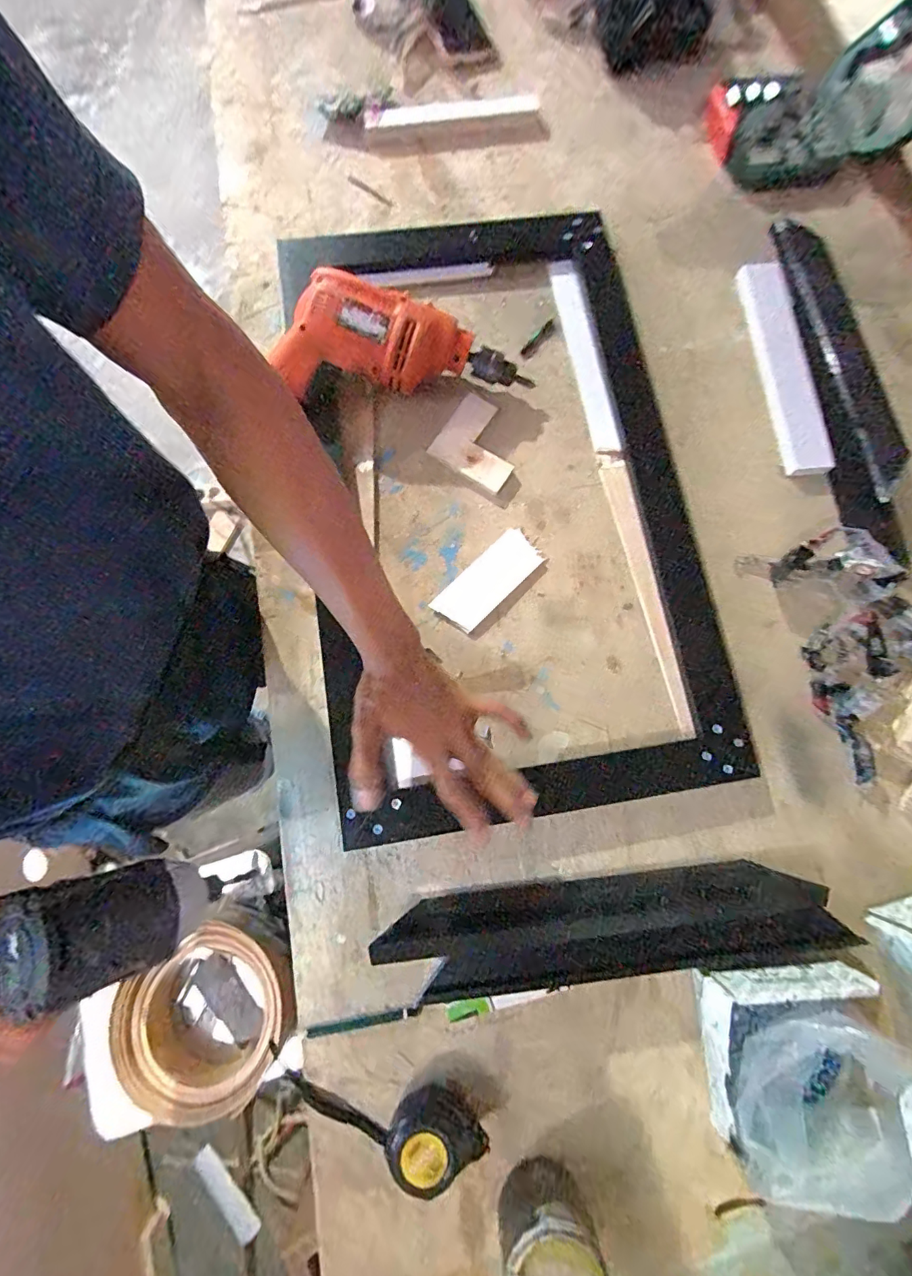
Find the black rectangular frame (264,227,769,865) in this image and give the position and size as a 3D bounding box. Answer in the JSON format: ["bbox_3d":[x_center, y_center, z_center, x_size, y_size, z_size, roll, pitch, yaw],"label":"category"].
[{"bbox_3d":[0.048,-0.167,0.524,0.406,0.049,0.677,-9,77,-3],"label":"black rectangular frame"}]

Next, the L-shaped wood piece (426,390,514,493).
[{"bbox_3d":[0.028,-0.216,0.541,0.088,0.011,0.083,34,92,-3],"label":"L-shaped wood piece"}]

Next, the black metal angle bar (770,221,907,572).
[{"bbox_3d":[0.428,-0.289,0.549,0.064,0.038,0.432,-5,76,-4],"label":"black metal angle bar"}]

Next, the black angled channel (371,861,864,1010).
[{"bbox_3d":[0.132,0.255,0.426,0.399,0.036,0.086,-5,76,-4],"label":"black angled channel"}]

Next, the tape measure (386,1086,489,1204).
[{"bbox_3d":[-0.017,0.395,0.388,0.061,0.037,0.061,41,78,7],"label":"tape measure"}]

